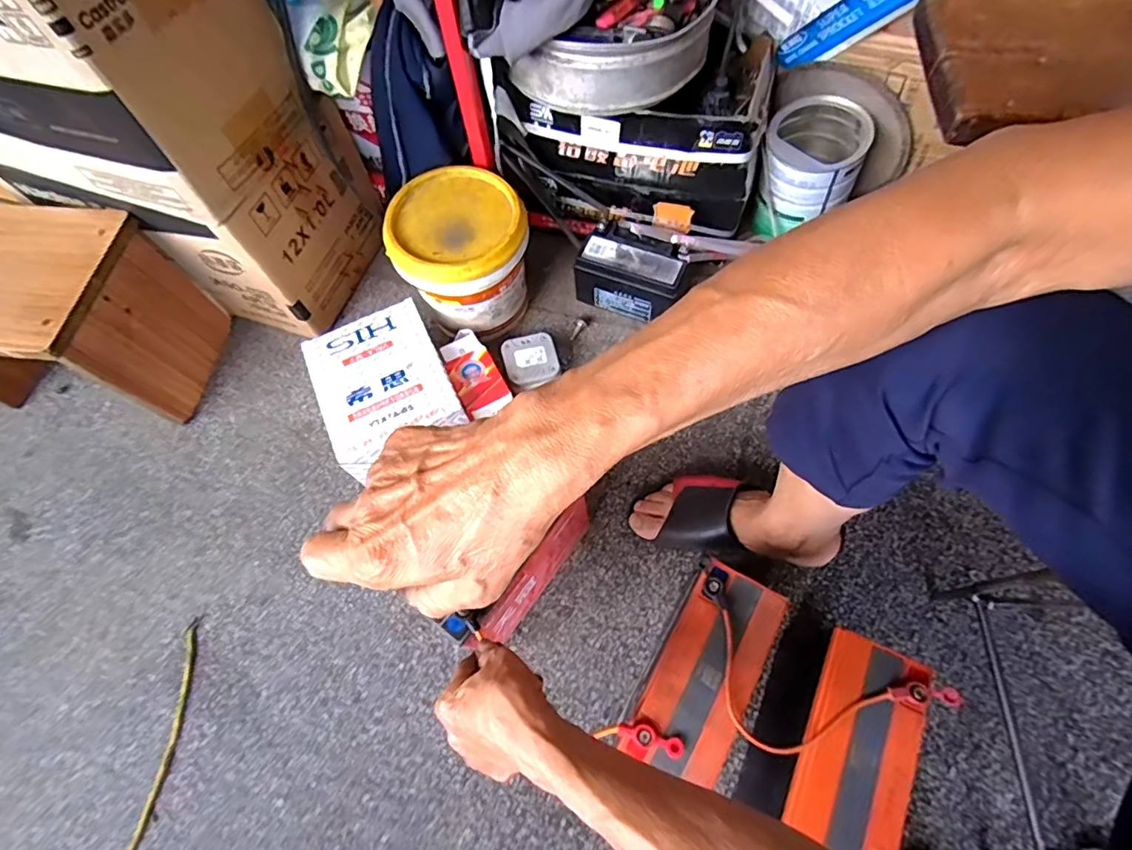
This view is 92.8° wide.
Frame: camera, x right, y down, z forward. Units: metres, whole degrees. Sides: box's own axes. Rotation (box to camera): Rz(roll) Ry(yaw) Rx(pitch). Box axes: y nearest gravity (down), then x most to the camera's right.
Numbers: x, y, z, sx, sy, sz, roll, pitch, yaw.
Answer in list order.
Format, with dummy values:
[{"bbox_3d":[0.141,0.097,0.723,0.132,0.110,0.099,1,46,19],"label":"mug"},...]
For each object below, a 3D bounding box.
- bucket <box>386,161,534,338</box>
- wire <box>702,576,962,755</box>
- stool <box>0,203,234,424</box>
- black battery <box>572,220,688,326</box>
[{"bbox_3d":[-0.133,-0.224,0.725,0.163,0.150,0.163,-1,65,3],"label":"bucket"},{"bbox_3d":[0.191,0.211,0.424,0.201,0.010,0.103,24,68,14],"label":"wire"},{"bbox_3d":[-0.664,-0.134,0.710,0.282,0.222,0.199,5,65,6],"label":"stool"},{"bbox_3d":[0.094,-0.210,0.768,0.145,0.098,0.077,24,69,14],"label":"black battery"}]

